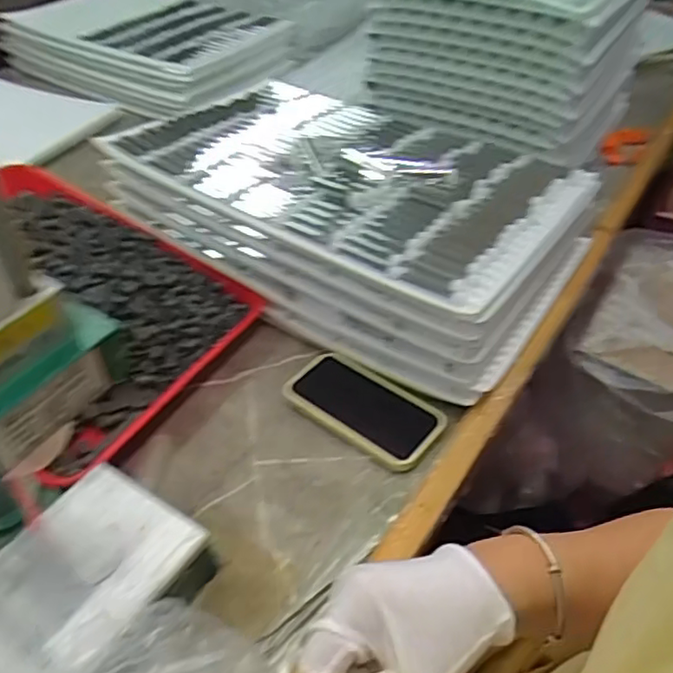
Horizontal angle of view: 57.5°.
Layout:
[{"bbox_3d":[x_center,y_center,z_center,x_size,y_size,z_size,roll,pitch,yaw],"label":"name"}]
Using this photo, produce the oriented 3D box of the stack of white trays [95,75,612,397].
[{"bbox_3d":[0.023,-0.162,0.748,0.504,0.124,0.335,25,48,24],"label":"stack of white trays"}]

